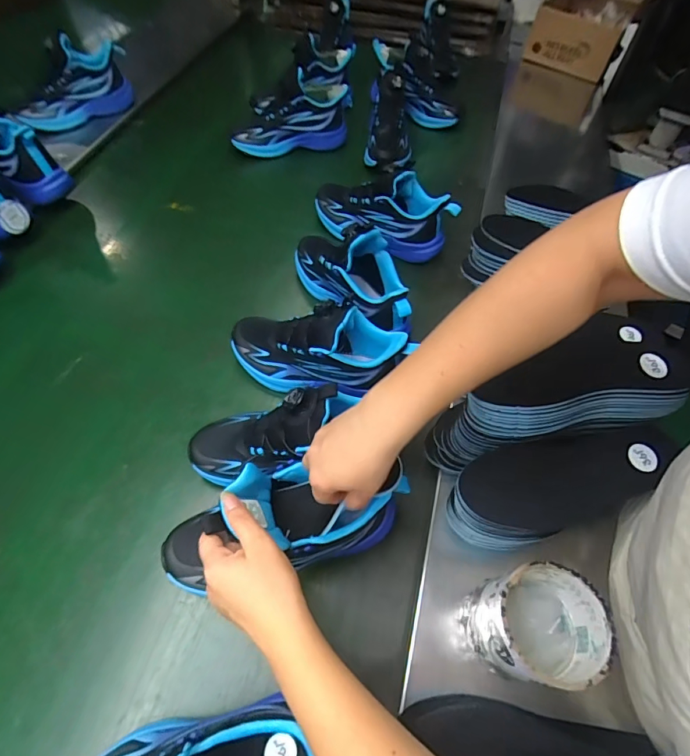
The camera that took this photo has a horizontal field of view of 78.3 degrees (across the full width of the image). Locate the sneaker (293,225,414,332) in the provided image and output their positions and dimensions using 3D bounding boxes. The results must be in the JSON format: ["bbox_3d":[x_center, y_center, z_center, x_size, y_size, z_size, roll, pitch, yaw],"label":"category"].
[{"bbox_3d":[0.010,-0.152,0.601,0.080,0.134,0.238,-37,47,-22],"label":"sneaker"}]

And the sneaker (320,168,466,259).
[{"bbox_3d":[0.059,-0.273,0.702,0.244,0.110,0.088,27,60,18],"label":"sneaker"}]

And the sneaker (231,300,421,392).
[{"bbox_3d":[-0.032,-0.041,0.532,0.244,0.102,0.080,1,55,19],"label":"sneaker"}]

